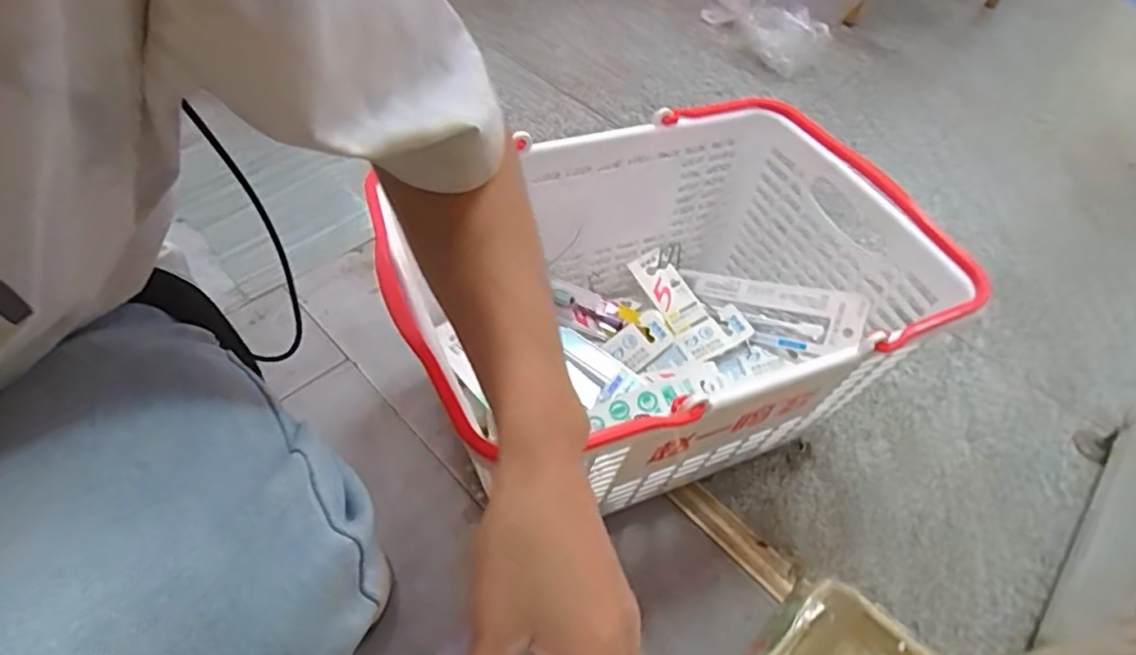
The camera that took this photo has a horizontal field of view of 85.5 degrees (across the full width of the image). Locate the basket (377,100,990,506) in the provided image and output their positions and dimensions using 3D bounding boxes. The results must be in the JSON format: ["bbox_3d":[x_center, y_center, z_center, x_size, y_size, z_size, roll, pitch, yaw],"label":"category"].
[{"bbox_3d":[0.082,-0.021,0.561,0.445,0.207,0.302,-18,55,-16],"label":"basket"}]

